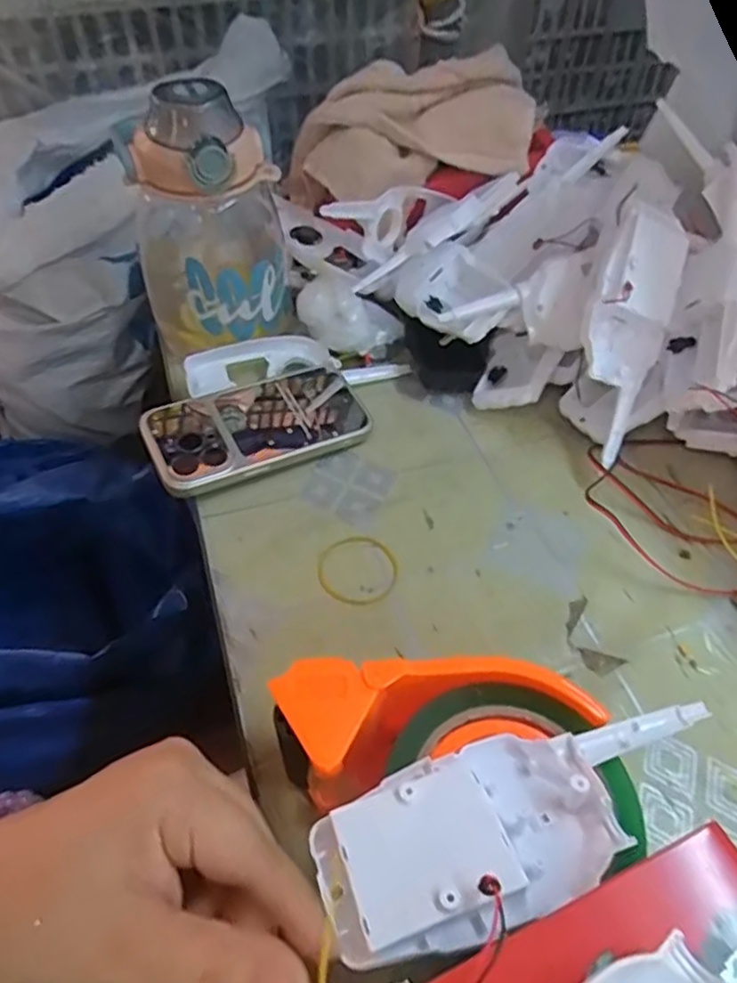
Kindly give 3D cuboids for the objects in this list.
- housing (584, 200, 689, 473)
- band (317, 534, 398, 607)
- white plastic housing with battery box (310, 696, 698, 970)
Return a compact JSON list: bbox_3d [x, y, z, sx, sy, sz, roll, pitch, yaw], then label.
[{"bbox_3d":[0.166,-0.097,0.419,0.057,0.154,0.035,6,14,4],"label":"housing"},{"bbox_3d":[-0.006,0.048,0.399,0.047,0.004,0.051,1,48,-1],"label":"band"},{"bbox_3d":[0.059,0.118,0.245,0.156,0.032,0.060,-14,50,-22],"label":"white plastic housing with battery box"}]

